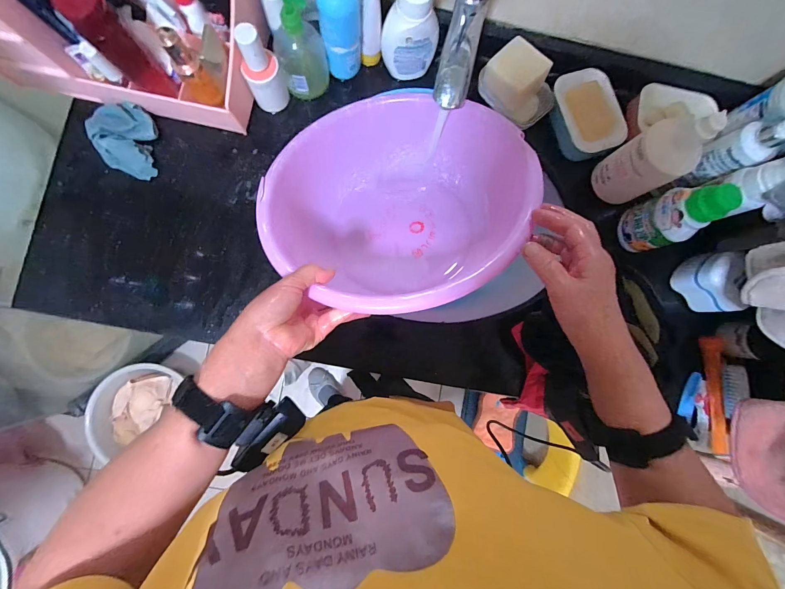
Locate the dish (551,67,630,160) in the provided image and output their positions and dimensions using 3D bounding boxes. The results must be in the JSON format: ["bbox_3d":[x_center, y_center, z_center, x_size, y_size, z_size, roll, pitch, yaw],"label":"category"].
[{"bbox_3d":[0.311,-0.291,0.532,0.093,0.035,0.140,-19,87,-5],"label":"dish"}]

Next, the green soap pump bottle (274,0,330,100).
[{"bbox_3d":[-0.132,-0.360,0.461,0.069,0.137,0.091,-16,87,-5],"label":"green soap pump bottle"}]

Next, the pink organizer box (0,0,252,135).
[{"bbox_3d":[-0.346,-0.380,0.424,0.306,0.156,0.209,10,85,-3],"label":"pink organizer box"}]

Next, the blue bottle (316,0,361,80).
[{"bbox_3d":[-0.071,-0.367,0.466,0.052,0.119,0.044,-1,86,-4],"label":"blue bottle"}]

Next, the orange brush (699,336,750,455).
[{"bbox_3d":[0.514,0.154,0.512,0.048,0.027,0.173,0,85,-4],"label":"orange brush"}]

